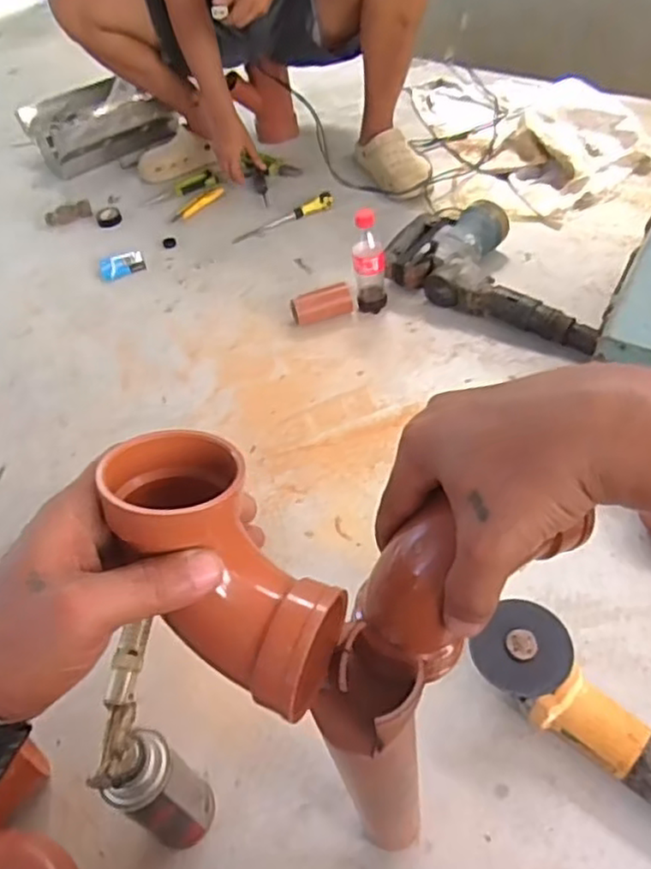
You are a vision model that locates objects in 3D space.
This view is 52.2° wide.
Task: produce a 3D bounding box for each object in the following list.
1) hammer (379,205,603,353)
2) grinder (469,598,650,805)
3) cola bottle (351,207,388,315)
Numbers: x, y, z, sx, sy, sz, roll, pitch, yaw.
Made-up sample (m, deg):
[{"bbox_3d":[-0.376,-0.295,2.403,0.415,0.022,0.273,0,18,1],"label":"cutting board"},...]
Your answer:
[{"bbox_3d":[0.316,-0.296,1.183,0.406,0.088,0.225,23,56,27],"label":"hammer"},{"bbox_3d":[0.273,0.282,0.663,0.274,0.079,0.097,31,60,31],"label":"grinder"},{"bbox_3d":[0.076,-0.297,1.158,0.058,0.180,0.048,-4,48,6],"label":"cola bottle"}]

